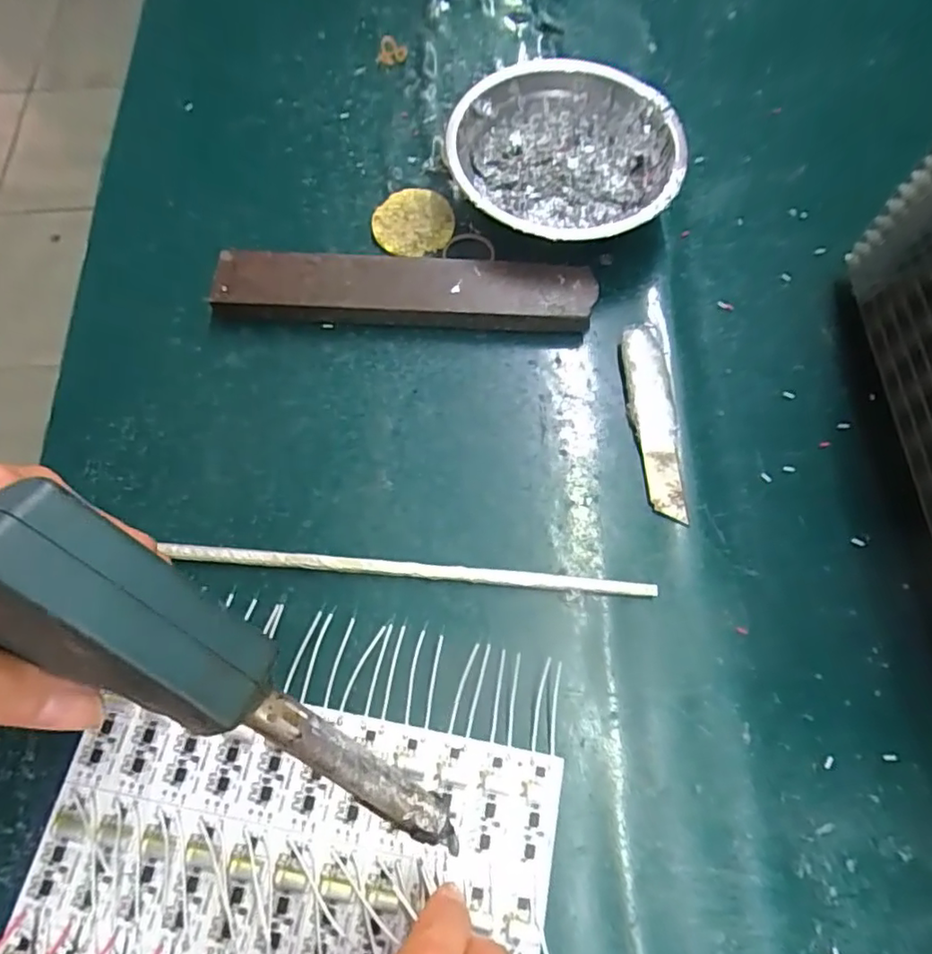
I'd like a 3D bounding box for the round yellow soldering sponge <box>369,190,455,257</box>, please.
[{"bbox_3d":[-0.030,-0.145,0.334,0.044,0.008,0.039,-12,70,-5],"label":"round yellow soldering sponge"}]

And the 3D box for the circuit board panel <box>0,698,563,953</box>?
[{"bbox_3d":[-0.079,0.207,0.202,0.192,0.013,0.212,10,69,4],"label":"circuit board panel"}]

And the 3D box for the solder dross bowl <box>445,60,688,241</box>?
[{"bbox_3d":[0.053,-0.172,0.321,0.113,0.033,0.117,0,69,0],"label":"solder dross bowl"}]

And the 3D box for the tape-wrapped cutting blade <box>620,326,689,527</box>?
[{"bbox_3d":[0.093,-0.028,0.291,0.022,0.009,0.099,-3,69,-1],"label":"tape-wrapped cutting blade"}]

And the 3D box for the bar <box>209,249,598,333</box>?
[{"bbox_3d":[-0.035,-0.100,0.312,0.200,0.017,0.036,4,69,1],"label":"bar"}]

